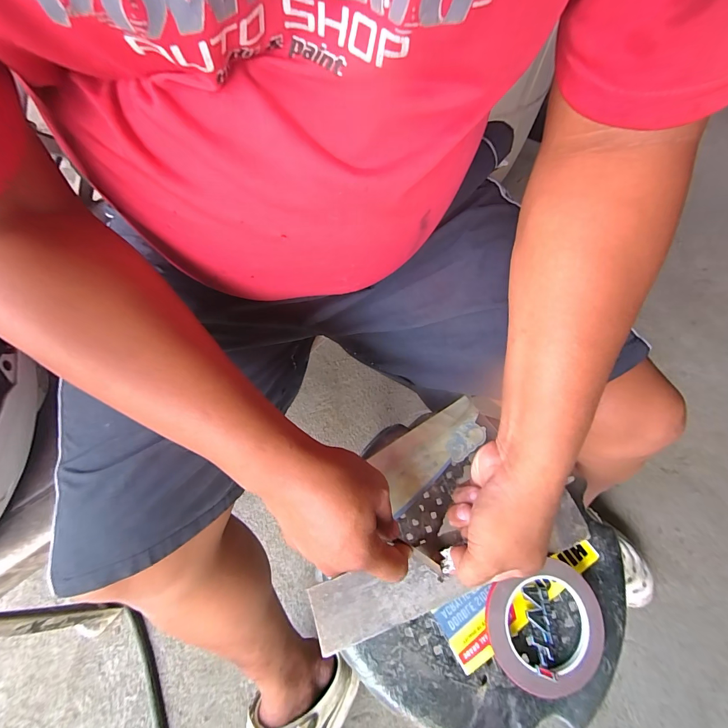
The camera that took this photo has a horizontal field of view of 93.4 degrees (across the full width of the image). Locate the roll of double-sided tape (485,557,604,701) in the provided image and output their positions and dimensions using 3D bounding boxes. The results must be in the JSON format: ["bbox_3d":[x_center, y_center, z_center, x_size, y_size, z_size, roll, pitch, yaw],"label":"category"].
[{"bbox_3d":[0.176,0.257,0.331,0.111,0.022,0.101,1,66,-2],"label":"roll of double-sided tape"}]

